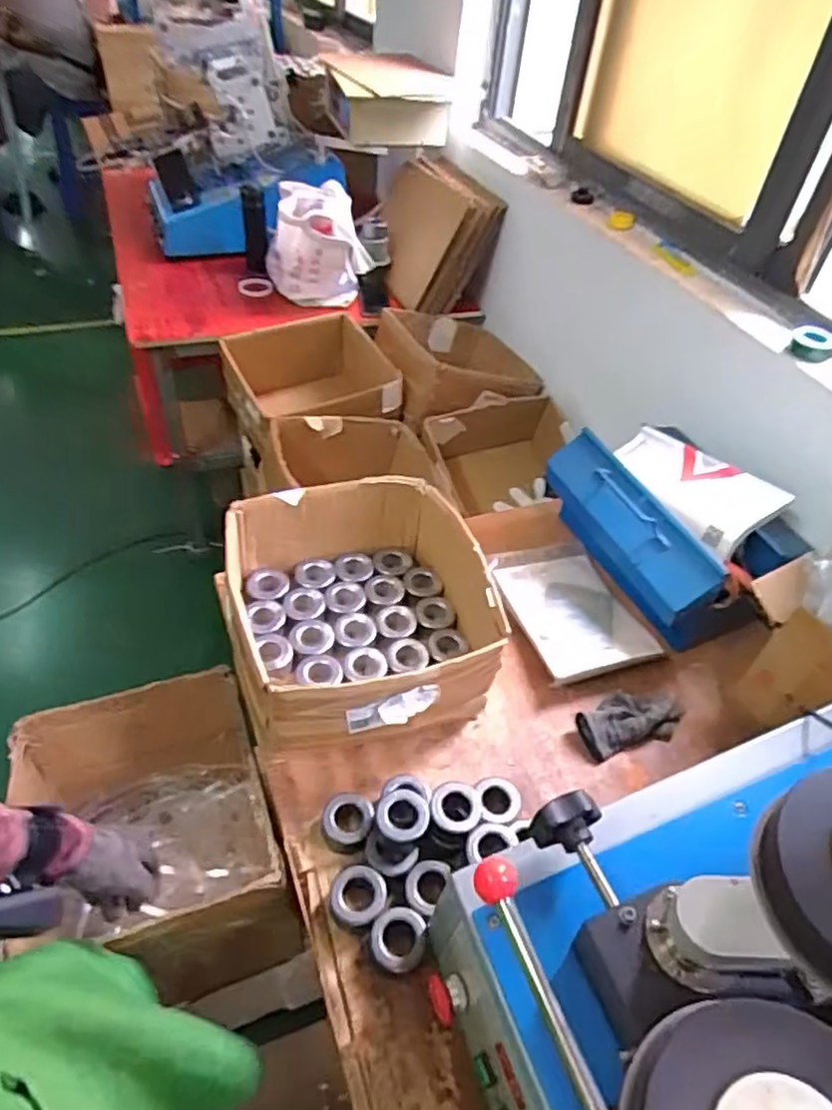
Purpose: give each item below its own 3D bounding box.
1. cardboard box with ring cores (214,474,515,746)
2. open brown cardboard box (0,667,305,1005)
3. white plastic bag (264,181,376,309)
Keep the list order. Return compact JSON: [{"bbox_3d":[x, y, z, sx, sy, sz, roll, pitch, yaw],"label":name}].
[{"bbox_3d":[-0.076,0.081,0.942,0.339,0.170,0.352,-8,47,-15],"label":"cardboard box with ring cores"},{"bbox_3d":[-0.345,0.408,0.931,0.276,0.311,0.342,-15,49,-21],"label":"open brown cardboard box"},{"bbox_3d":[-0.242,-0.750,1.621,0.252,0.256,0.086,6,46,17],"label":"white plastic bag"}]

